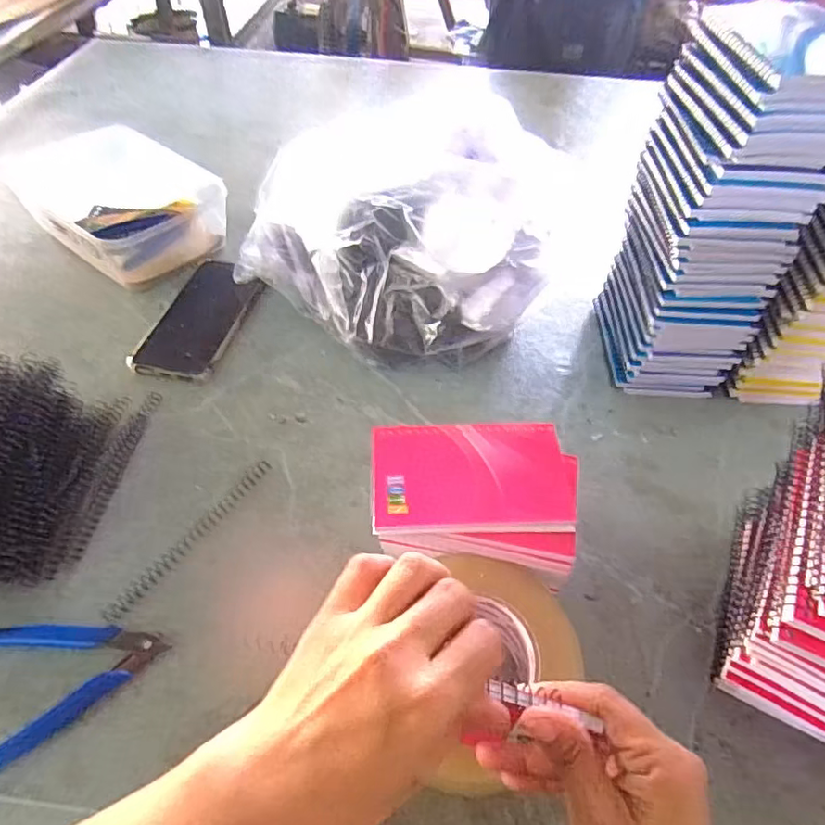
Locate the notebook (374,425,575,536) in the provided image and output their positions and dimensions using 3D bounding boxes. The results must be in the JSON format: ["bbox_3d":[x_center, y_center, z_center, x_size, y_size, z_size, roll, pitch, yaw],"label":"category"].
[{"bbox_3d":[0.039,0.042,0.394,0.130,0.008,0.083,0,51,-2],"label":"notebook"}]

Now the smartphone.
[{"bbox_3d":[-0.215,-0.097,0.591,0.077,0.011,0.162,10,51,6],"label":"smartphone"}]

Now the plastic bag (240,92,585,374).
[{"bbox_3d":[0.003,-0.193,0.596,0.291,0.141,0.261,32,57,23],"label":"plastic bag"}]

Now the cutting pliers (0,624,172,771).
[{"bbox_3d":[-0.223,0.164,0.381,0.108,0.012,0.087,-21,54,-17],"label":"cutting pliers"}]

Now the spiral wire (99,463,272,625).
[{"bbox_3d":[-0.166,0.092,0.442,0.012,0.006,0.157,28,55,20],"label":"spiral wire"}]

